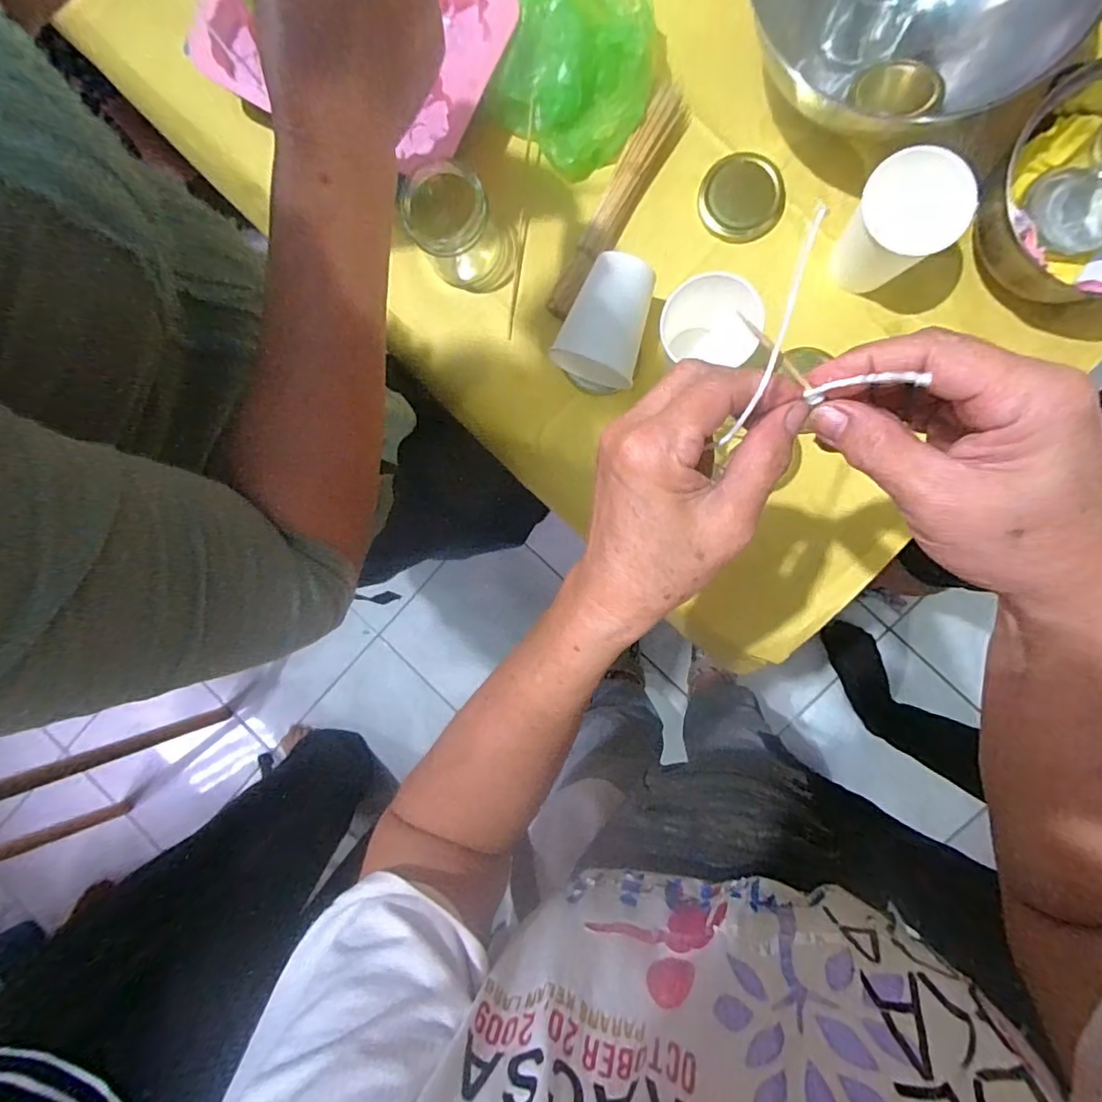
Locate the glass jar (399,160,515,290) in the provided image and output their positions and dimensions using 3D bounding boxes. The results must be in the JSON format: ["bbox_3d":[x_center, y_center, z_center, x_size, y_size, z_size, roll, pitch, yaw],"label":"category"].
[{"bbox_3d":[-0.077,-0.274,0.460,0.079,0.075,0.068,32,97,7],"label":"glass jar"}]

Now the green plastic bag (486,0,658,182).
[{"bbox_3d":[0.019,-0.419,0.448,0.135,0.049,0.174,4,93,9],"label":"green plastic bag"}]

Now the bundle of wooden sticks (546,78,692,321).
[{"bbox_3d":[0.057,-0.296,0.462,0.028,0.027,0.200,31,97,7],"label":"bundle of wooden sticks"}]

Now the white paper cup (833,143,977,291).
[{"bbox_3d":[0.263,-0.245,0.407,0.073,0.080,0.068,43,98,6],"label":"white paper cup"}]

